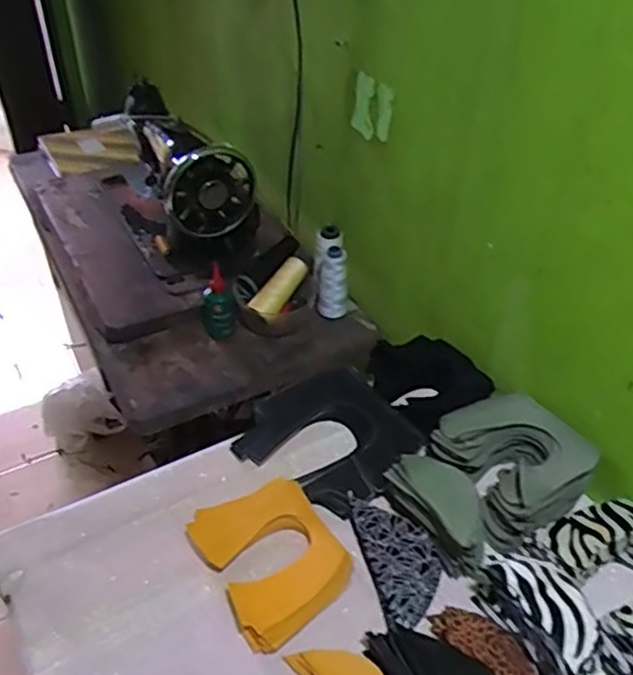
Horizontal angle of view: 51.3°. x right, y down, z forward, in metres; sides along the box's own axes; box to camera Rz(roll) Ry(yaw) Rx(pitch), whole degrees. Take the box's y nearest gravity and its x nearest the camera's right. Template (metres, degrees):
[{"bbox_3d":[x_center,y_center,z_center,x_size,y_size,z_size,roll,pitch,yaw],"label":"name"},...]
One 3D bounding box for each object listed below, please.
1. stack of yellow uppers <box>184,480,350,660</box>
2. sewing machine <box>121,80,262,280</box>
[{"bbox_3d":[-0.047,0.222,0.678,0.122,0.032,0.160,-21,46,-24],"label":"stack of yellow uppers"},{"bbox_3d":[-0.232,-0.283,1.114,0.175,0.210,0.395,-14,43,-17],"label":"sewing machine"}]

